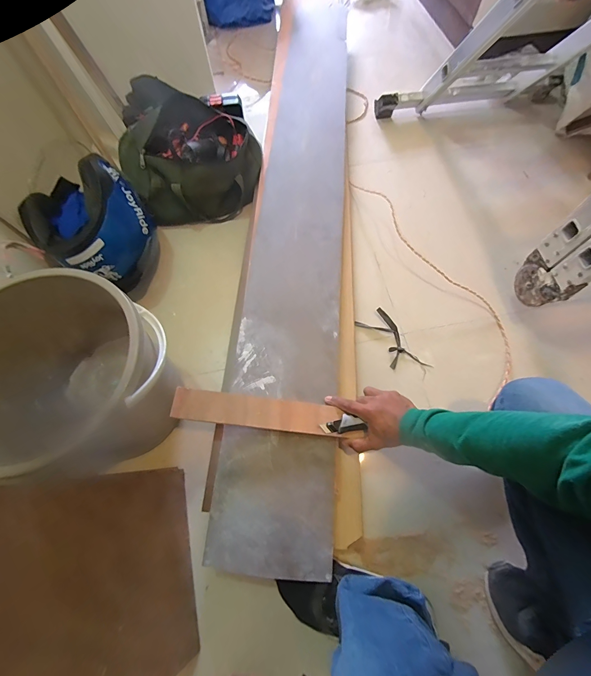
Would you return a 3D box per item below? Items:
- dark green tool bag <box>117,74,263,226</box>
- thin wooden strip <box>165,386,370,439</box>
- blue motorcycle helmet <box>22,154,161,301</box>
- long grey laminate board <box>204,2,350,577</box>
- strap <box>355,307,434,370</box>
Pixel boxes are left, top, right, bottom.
[{"bbox_3d":[-0.320,-0.535,0.879,0.344,0.198,0.407,-34,70,-12],"label":"dark green tool bag"},{"bbox_3d":[-0.060,0.138,0.573,0.317,0.011,0.055,8,74,-5],"label":"thin wooden strip"},{"bbox_3d":[-0.464,-0.257,0.741,0.262,0.248,0.241,25,70,11],"label":"blue motorcycle helmet"},{"bbox_3d":[0.018,-0.419,0.853,0.237,0.044,1.708,4,67,3],"label":"long grey laminate board"},{"bbox_3d":[0.235,0.011,0.744,0.076,0.020,0.189,-32,70,-12],"label":"strap"}]

